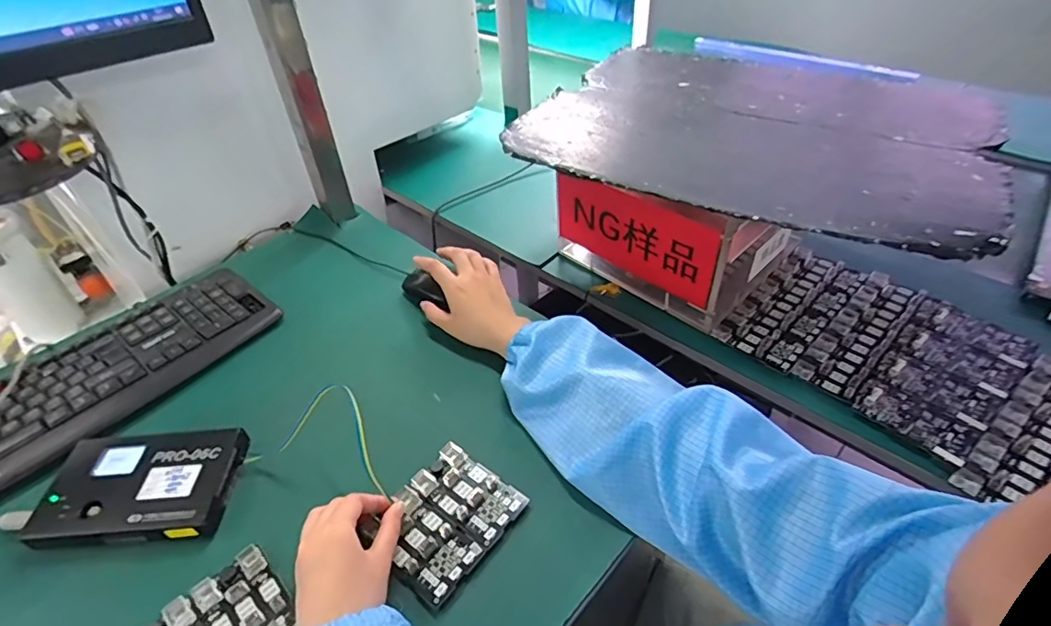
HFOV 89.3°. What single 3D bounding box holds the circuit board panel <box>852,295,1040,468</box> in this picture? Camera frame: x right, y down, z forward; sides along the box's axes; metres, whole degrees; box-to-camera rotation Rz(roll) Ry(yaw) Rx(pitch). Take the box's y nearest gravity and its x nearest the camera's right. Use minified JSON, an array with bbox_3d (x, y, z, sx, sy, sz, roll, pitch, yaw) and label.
[{"bbox_3d":[0.461,0.065,0.584,0.220,0.004,0.111,-35,52,-25],"label":"circuit board panel"}]

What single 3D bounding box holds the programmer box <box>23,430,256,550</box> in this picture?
[{"bbox_3d":[-0.351,0.158,0.490,0.159,0.022,0.102,-5,42,-3],"label":"programmer box"}]

